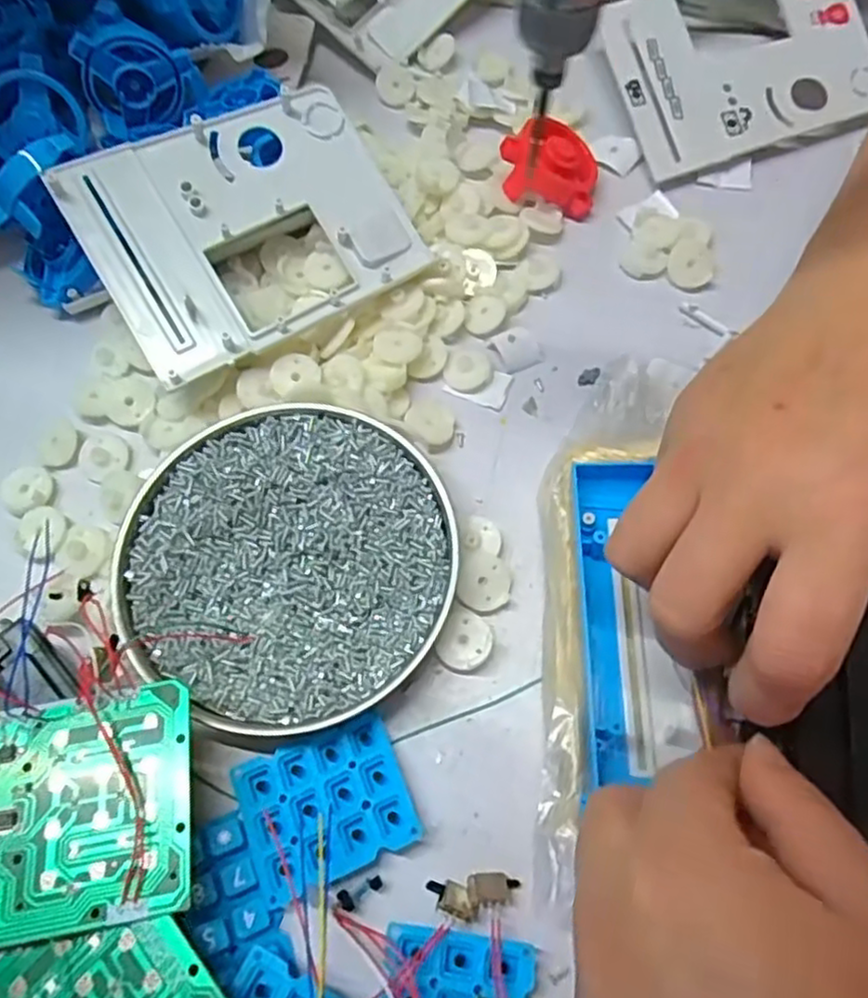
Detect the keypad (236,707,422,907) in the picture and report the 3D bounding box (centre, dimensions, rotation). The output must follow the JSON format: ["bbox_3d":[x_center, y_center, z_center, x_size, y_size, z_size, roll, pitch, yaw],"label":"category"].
[{"bbox_3d":[-0.040,0.112,0.261,0.059,0.005,0.049,-22,67,-8],"label":"keypad"}]

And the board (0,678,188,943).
[{"bbox_3d":[-0.117,0.100,0.231,0.070,0.004,0.071,-8,58,-4],"label":"board"}]

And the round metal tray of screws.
[{"bbox_3d":[-0.060,0.025,0.293,0.132,0.018,0.130,-1,66,1],"label":"round metal tray of screws"}]

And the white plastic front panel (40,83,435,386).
[{"bbox_3d":[-0.088,-0.132,0.337,0.143,0.010,0.114,-31,88,-13],"label":"white plastic front panel"}]

